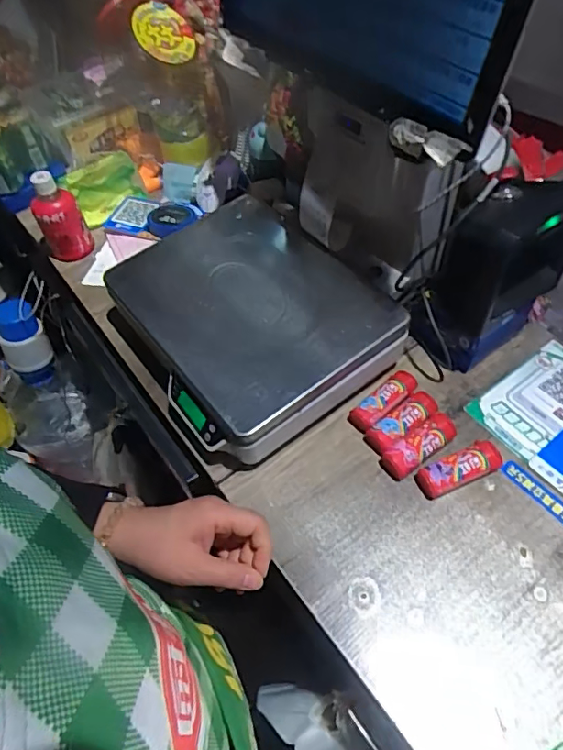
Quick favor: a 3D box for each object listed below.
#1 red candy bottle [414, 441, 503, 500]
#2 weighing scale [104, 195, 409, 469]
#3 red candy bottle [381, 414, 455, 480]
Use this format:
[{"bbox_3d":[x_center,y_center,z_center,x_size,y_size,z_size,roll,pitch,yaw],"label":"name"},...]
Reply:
[{"bbox_3d":[0.203,0.107,0.594,0.101,0.026,0.031,-20,55,-9],"label":"red candy bottle"},{"bbox_3d":[-0.051,-0.069,0.706,0.276,0.106,0.340,-33,58,-18],"label":"weighing scale"},{"bbox_3d":[0.166,0.081,0.615,0.102,0.032,0.031,-30,57,-16],"label":"red candy bottle"}]

